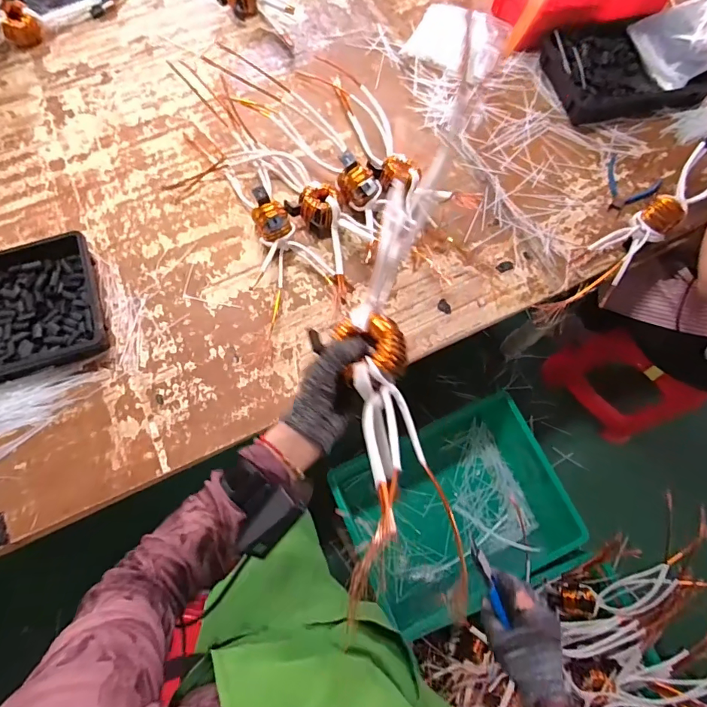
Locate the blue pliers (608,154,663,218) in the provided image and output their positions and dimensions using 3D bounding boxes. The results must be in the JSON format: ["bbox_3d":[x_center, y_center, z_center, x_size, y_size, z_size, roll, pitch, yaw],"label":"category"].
[{"bbox_3d":[0.599,-0.365,0.971,0.122,0.012,0.132,35,75,11],"label":"blue pliers"}]

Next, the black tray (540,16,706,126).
[{"bbox_3d":[0.655,-0.686,1.049,0.364,0.053,0.260,-9,72,-3],"label":"black tray"}]

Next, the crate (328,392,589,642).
[{"bbox_3d":[0.272,0.423,1.207,0.540,0.235,0.442,-22,74,-8],"label":"crate"}]

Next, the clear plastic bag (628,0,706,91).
[{"bbox_3d":[0.806,-0.746,1.012,0.218,0.143,0.192,-14,73,-6],"label":"clear plastic bag"}]

